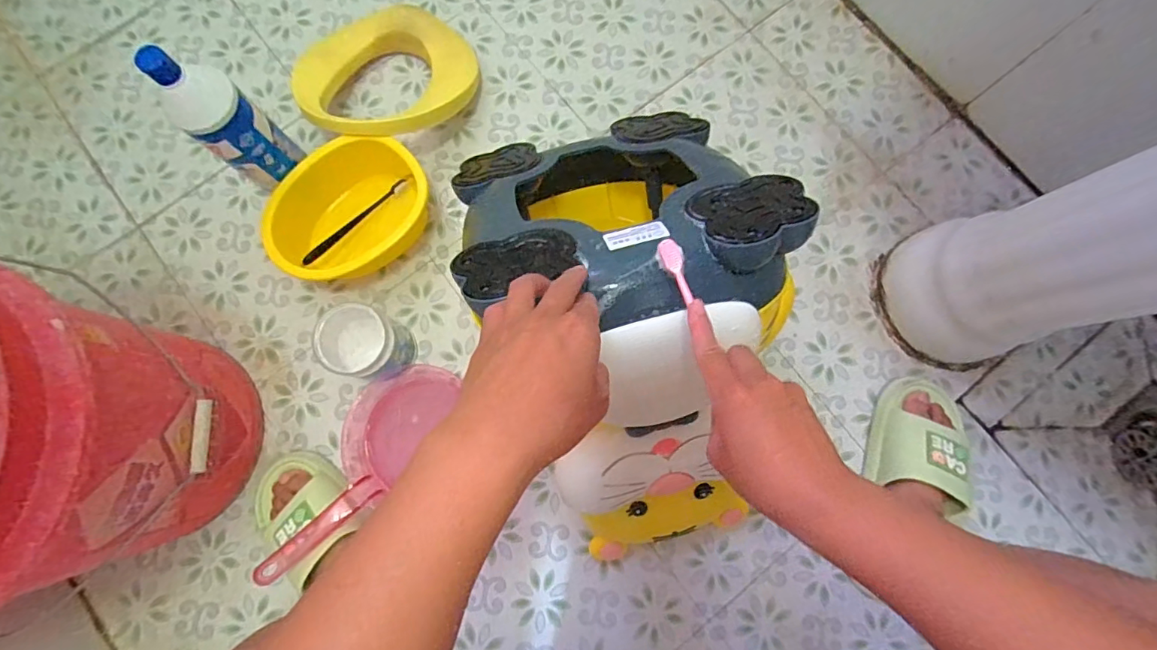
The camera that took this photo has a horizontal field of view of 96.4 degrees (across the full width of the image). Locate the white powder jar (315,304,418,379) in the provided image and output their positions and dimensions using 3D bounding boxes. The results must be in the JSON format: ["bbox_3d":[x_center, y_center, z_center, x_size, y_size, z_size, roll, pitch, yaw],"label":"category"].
[{"bbox_3d":[-0.254,0.026,0.638,0.088,0.117,0.078,10,80,2],"label":"white powder jar"}]

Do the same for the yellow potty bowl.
[{"bbox_3d":[-0.295,-0.143,0.678,0.209,0.097,0.141,-31,81,-7],"label":"yellow potty bowl"}]

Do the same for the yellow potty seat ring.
[{"bbox_3d":[-0.268,-0.353,0.716,0.236,0.089,0.180,-38,82,-8],"label":"yellow potty seat ring"}]

